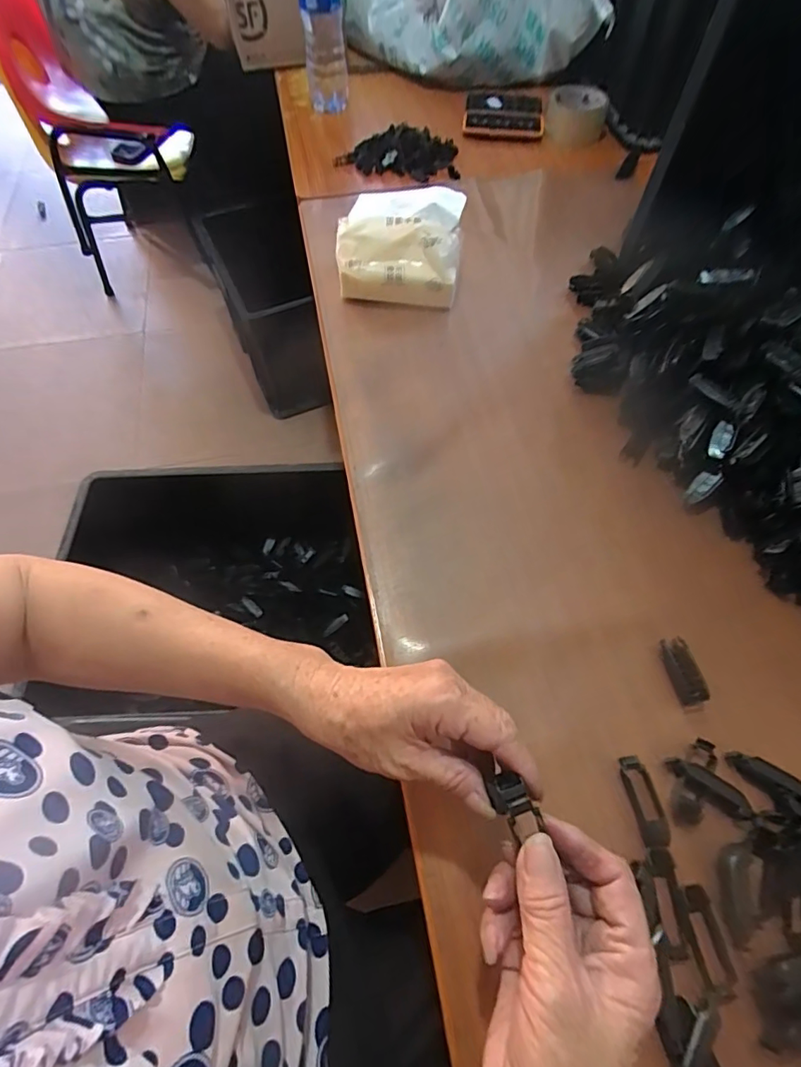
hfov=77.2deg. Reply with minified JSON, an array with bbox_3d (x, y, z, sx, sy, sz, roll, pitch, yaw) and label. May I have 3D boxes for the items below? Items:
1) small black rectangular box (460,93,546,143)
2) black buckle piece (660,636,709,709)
[{"bbox_3d":[0.171,-0.697,0.832,0.126,0.013,0.159,7,62,4],"label":"small black rectangular box"},{"bbox_3d":[0.216,0.106,0.386,0.016,0.020,0.048,-10,60,-6],"label":"black buckle piece"}]

